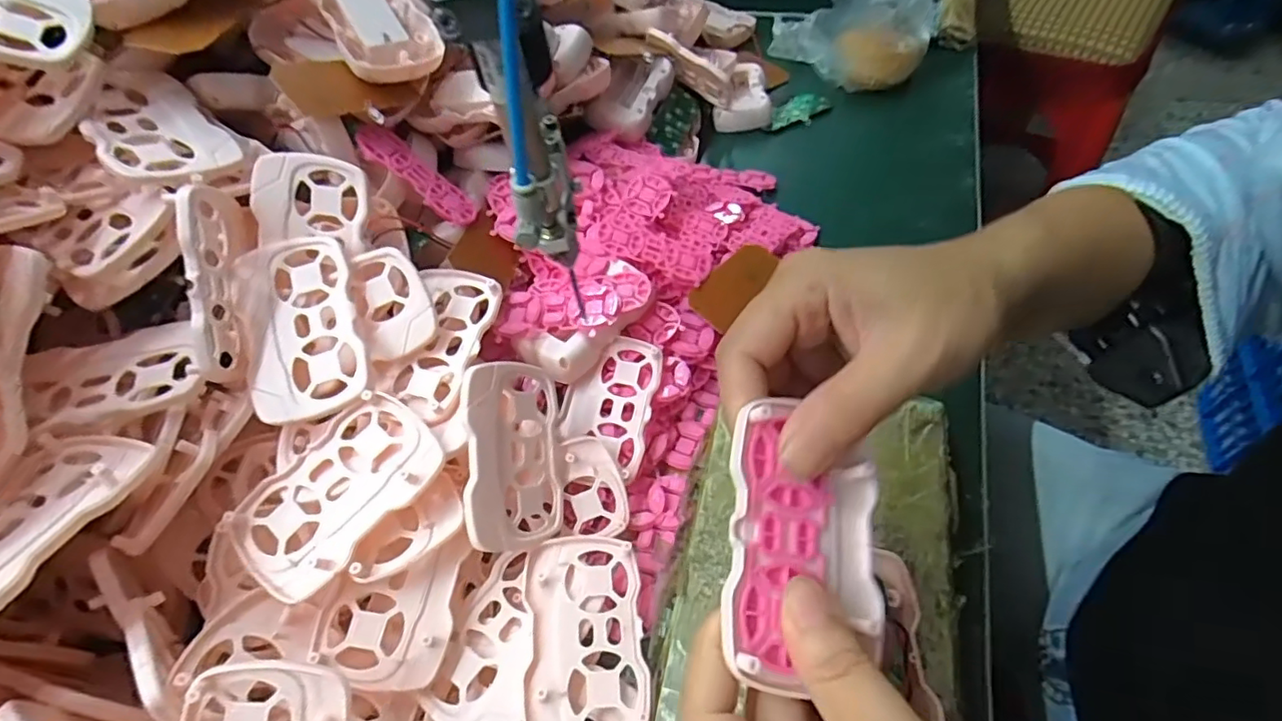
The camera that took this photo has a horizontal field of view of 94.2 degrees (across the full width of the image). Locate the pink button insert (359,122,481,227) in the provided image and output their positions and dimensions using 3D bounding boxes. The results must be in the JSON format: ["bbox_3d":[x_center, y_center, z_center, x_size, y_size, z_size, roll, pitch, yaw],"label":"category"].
[{"bbox_3d":[-0.130,-0.108,0.351,0.074,0.007,0.027,39,54,-22],"label":"pink button insert"}]

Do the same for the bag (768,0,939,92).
[{"bbox_3d":[0.211,-0.322,0.546,0.111,0.096,0.179,28,60,24],"label":"bag"}]

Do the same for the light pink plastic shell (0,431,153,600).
[{"bbox_3d":[-0.220,0.060,0.208,0.057,0.015,0.087,1,38,13],"label":"light pink plastic shell"}]

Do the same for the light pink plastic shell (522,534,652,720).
[{"bbox_3d":[-0.026,0.123,0.272,0.051,0.014,0.088,-7,53,0],"label":"light pink plastic shell"}]

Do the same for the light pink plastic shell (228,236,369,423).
[{"bbox_3d":[-0.162,-0.017,0.283,0.052,0.005,0.086,-16,78,-7],"label":"light pink plastic shell"}]

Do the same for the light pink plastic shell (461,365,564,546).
[{"bbox_3d":[-0.063,0.045,0.292,0.008,0.054,0.087,-11,78,40],"label":"light pink plastic shell"}]

